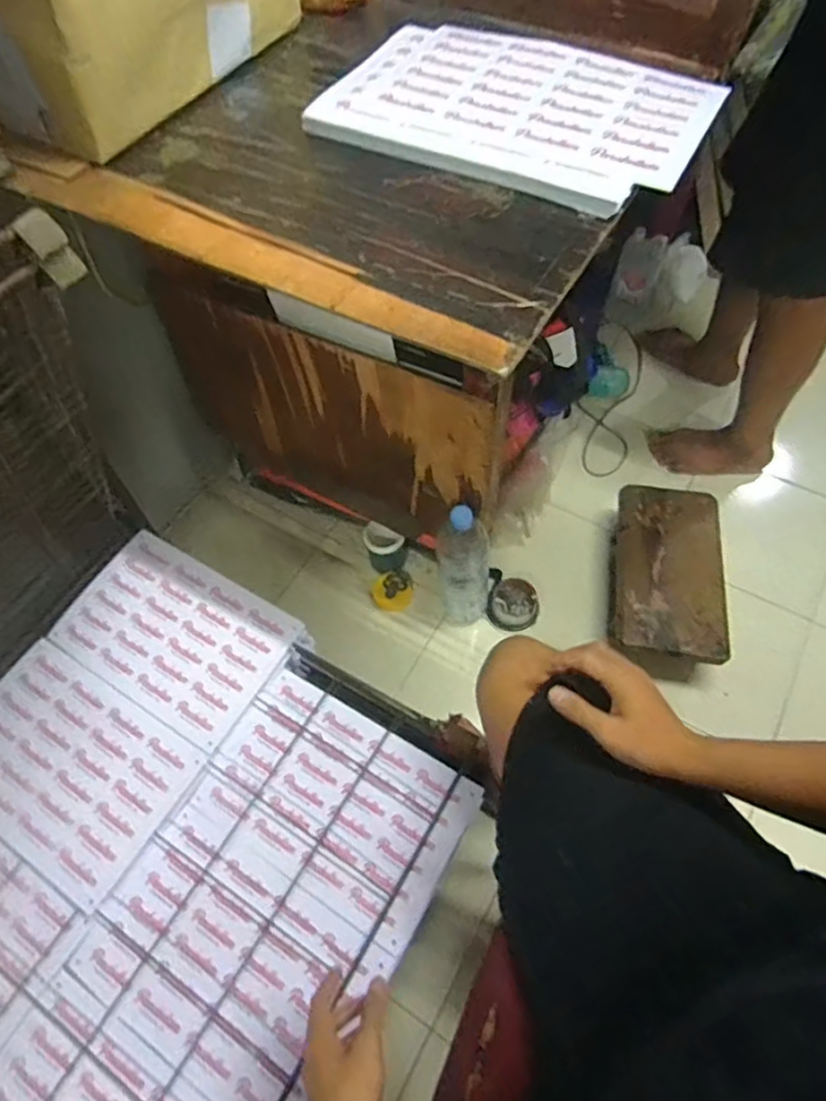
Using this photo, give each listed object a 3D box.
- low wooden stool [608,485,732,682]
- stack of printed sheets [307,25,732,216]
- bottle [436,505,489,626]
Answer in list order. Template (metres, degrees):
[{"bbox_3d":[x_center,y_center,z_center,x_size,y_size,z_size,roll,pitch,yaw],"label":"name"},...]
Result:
[{"bbox_3d":[0.461,0.048,1.170,0.194,0.107,0.349,5,60,6],"label":"low wooden stool"},{"bbox_3d":[0.103,-0.443,0.640,0.360,0.022,0.236,25,64,16],"label":"stack of printed sheets"},{"bbox_3d":[0.087,0.032,1.079,0.087,0.333,0.072,-1,60,3],"label":"bottle"}]

